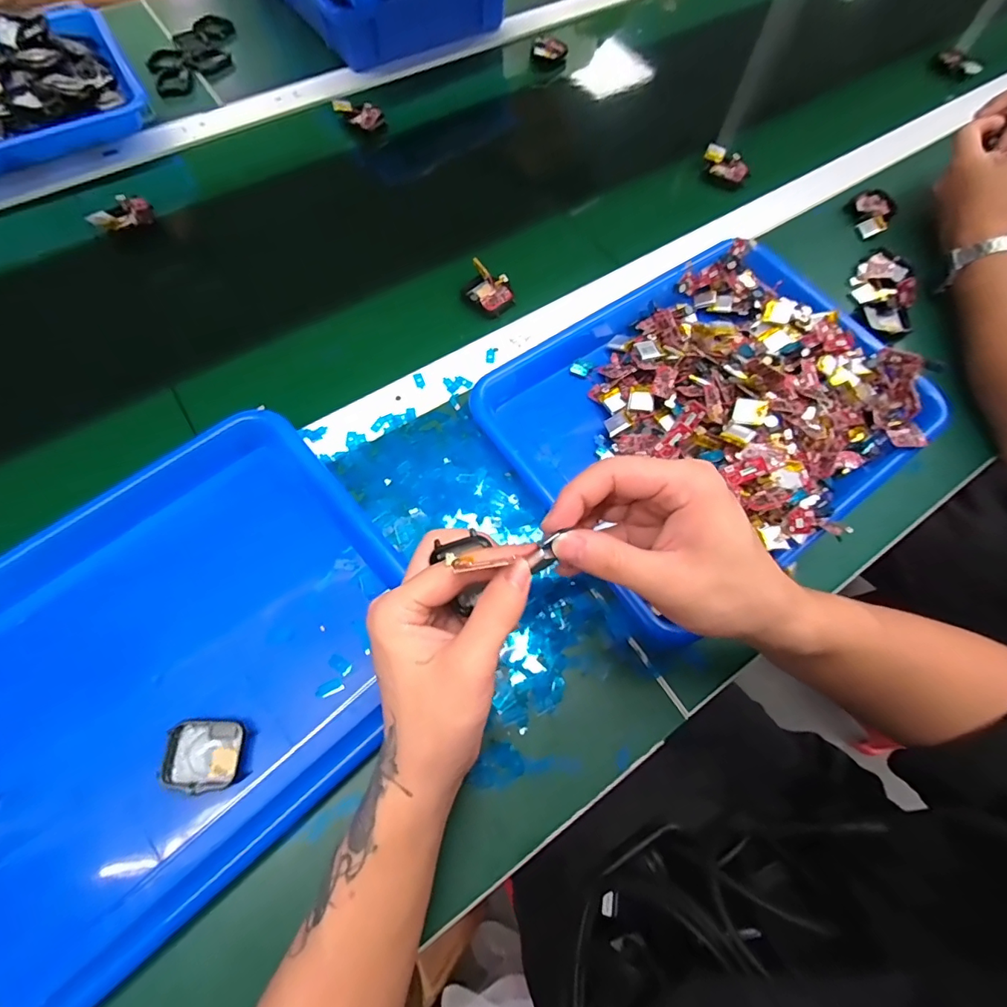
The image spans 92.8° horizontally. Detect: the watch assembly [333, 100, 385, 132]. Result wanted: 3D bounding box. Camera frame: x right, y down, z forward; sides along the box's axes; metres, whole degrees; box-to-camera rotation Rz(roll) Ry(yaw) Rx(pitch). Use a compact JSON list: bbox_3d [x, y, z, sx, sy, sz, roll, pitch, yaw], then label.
[{"bbox_3d":[-0.163,-0.444,0.549,0.055,0.016,0.032,33,70,10],"label":"watch assembly"}]

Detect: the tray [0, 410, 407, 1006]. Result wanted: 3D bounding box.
[{"bbox_3d":[-0.223,0.110,0.300,0.323,0.033,0.247,-39,75,-16],"label":"tray"}]

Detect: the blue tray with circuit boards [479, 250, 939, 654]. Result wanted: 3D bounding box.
[{"bbox_3d":[0.166,-0.084,0.389,0.335,0.057,0.260,-30,72,-14],"label":"blue tray with circuit boards"}]

